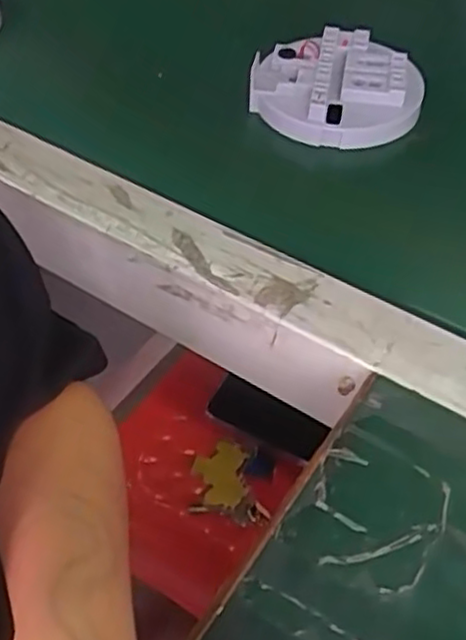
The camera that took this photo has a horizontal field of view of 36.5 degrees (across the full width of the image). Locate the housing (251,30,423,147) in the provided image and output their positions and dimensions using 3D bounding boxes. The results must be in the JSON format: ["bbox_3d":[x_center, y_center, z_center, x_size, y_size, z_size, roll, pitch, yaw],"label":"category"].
[{"bbox_3d":[0.062,-0.143,0.438,0.094,0.028,0.089,0,63,1],"label":"housing"}]

